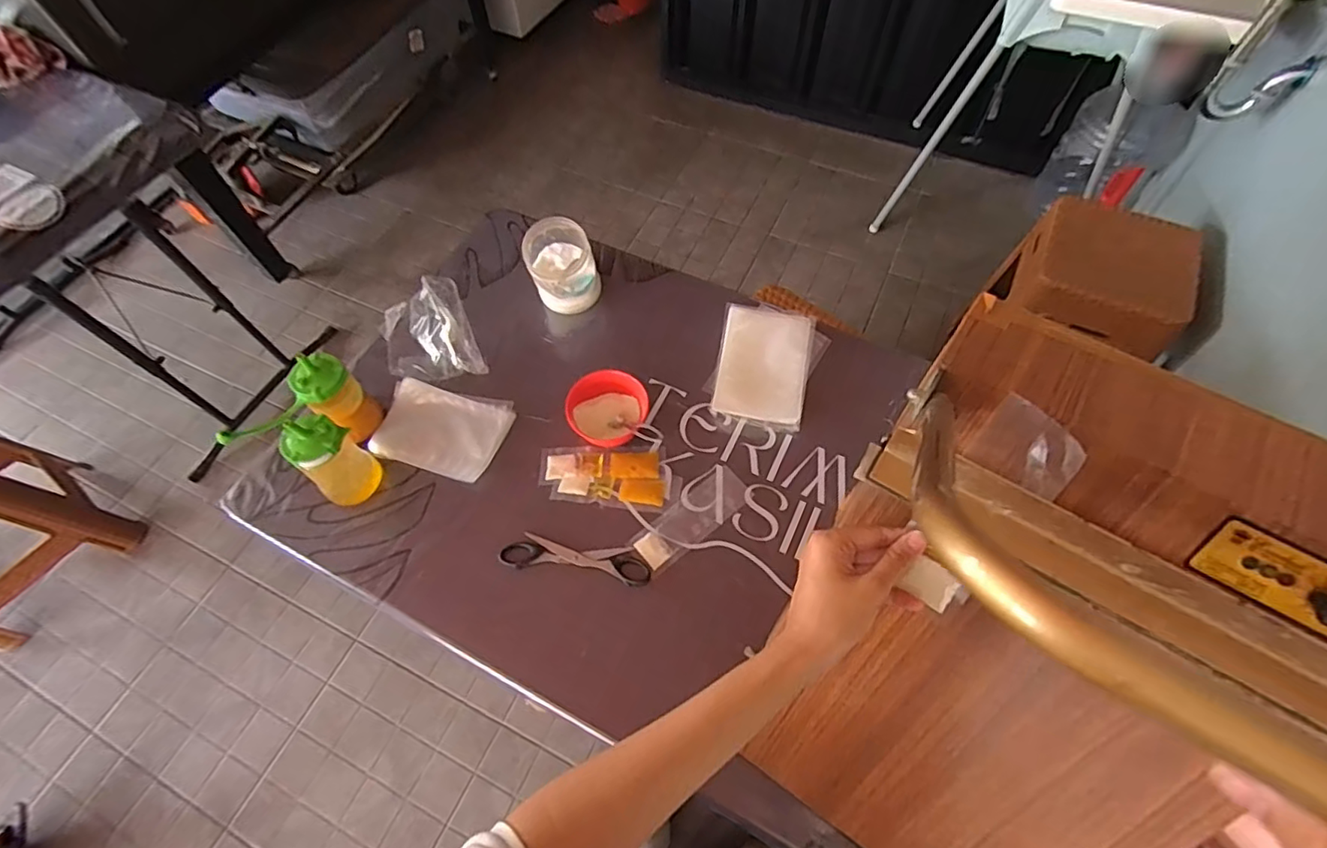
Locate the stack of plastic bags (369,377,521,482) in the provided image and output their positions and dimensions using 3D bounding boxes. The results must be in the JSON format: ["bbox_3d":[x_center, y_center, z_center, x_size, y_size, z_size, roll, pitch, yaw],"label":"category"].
[{"bbox_3d":[-0.286,0.006,0.760,0.160,0.015,0.114,14,62,8],"label":"stack of plastic bags"}]

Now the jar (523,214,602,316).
[{"bbox_3d":[-0.142,-0.219,0.828,0.088,0.113,0.082,0,60,1],"label":"jar"}]

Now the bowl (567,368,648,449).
[{"bbox_3d":[-0.073,-0.022,0.750,0.096,0.060,0.089,0,60,1],"label":"bowl"}]

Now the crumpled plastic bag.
[{"bbox_3d":[-0.332,-0.130,0.828,0.115,0.027,0.168,-22,62,-11],"label":"crumpled plastic bag"}]

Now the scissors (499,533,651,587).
[{"bbox_3d":[-0.100,0.155,0.681,0.171,0.008,0.041,8,61,5],"label":"scissors"}]

